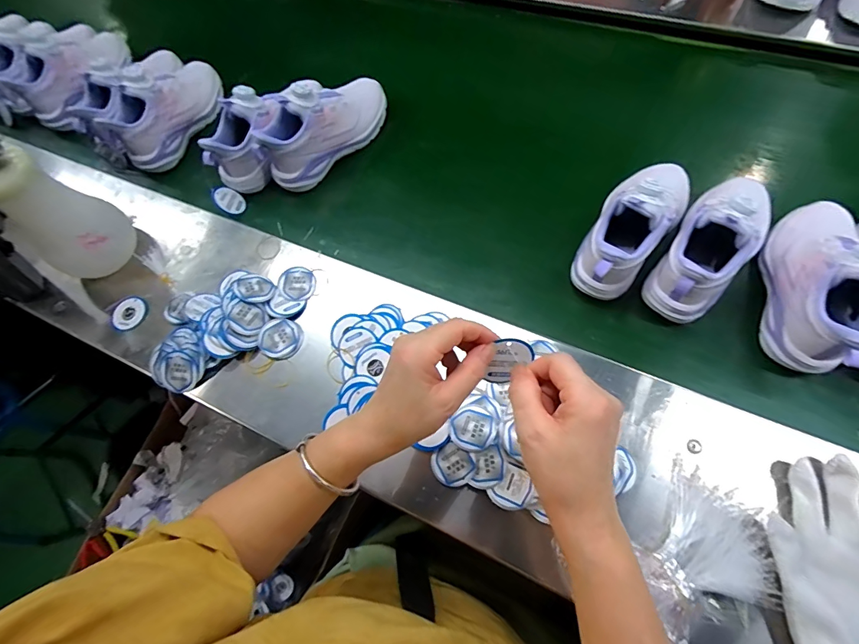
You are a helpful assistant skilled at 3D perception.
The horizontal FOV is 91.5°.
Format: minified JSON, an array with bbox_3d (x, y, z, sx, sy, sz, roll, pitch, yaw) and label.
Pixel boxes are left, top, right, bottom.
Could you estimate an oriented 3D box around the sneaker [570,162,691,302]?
[{"bbox_3d":[0.256,-0.123,0.504,0.082,0.103,0.210,37,78,10],"label":"sneaker"}]

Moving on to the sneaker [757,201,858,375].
[{"bbox_3d":[0.419,-0.048,0.438,0.065,0.100,0.199,13,75,4],"label":"sneaker"}]

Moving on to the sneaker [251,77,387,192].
[{"bbox_3d":[-0.158,-0.302,0.620,0.218,0.098,0.084,-42,78,-11],"label":"sneaker"}]

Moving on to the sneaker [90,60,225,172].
[{"bbox_3d":[-0.432,-0.355,0.672,0.090,0.102,0.208,22,75,6],"label":"sneaker"}]

